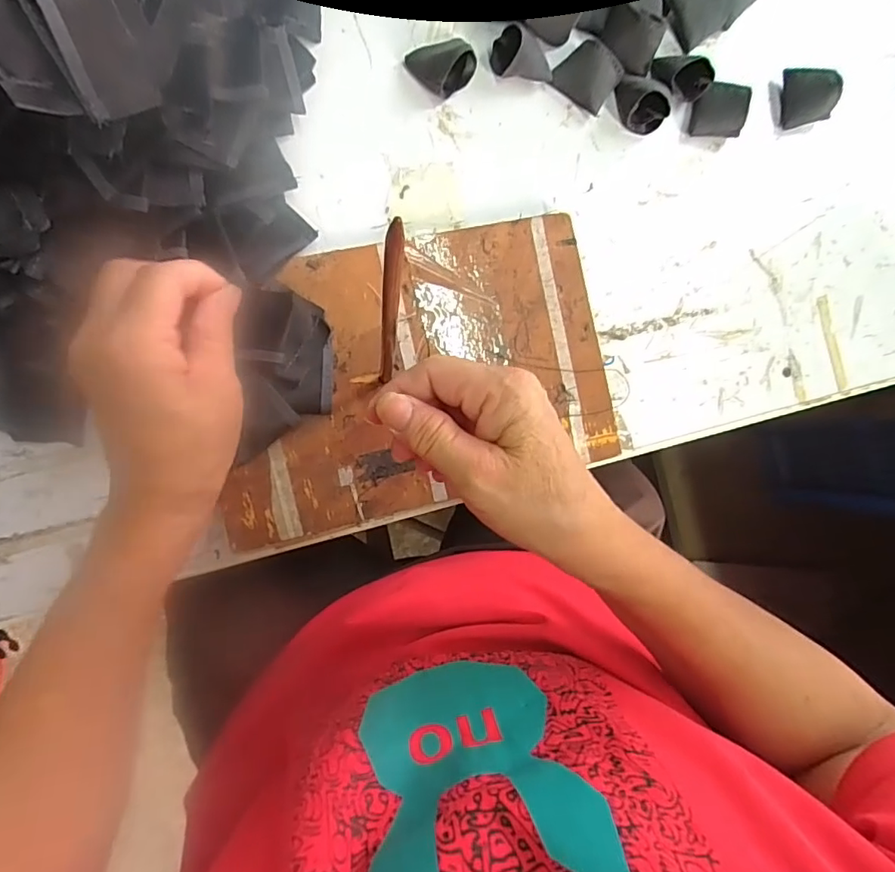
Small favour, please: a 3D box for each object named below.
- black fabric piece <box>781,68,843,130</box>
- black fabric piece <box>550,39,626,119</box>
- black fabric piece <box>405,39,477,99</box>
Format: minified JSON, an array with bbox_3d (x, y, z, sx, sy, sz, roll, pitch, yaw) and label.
[{"bbox_3d":[0.271,-0.254,0.399,0.038,0.011,0.039,9,111,27],"label":"black fabric piece"},{"bbox_3d":[0.100,-0.256,0.378,0.040,0.021,0.035,34,84,-7],"label":"black fabric piece"},{"bbox_3d":[-0.004,-0.255,0.361,0.034,0.030,0.040,-44,95,-7],"label":"black fabric piece"}]

